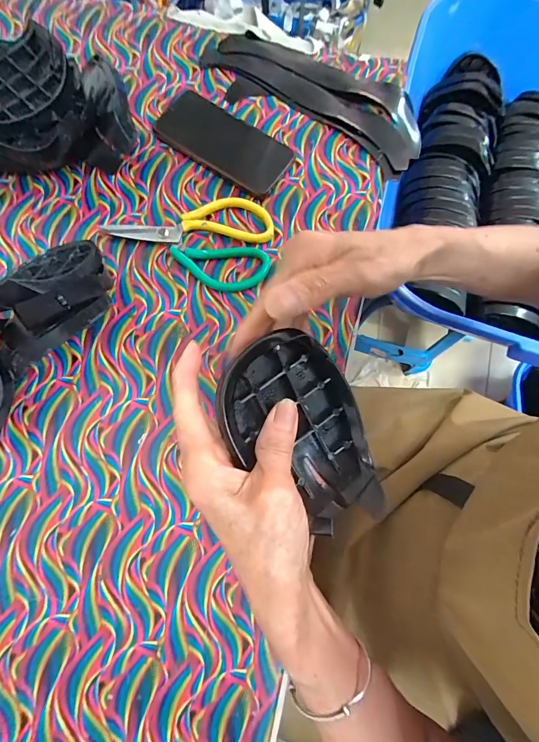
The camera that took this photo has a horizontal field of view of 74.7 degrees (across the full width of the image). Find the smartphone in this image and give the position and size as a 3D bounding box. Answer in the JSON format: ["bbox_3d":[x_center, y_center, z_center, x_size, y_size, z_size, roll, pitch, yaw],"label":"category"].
[{"bbox_3d":[-0.053,-0.274,0.420,0.158,0.016,0.081,34,75,4],"label":"smartphone"}]

